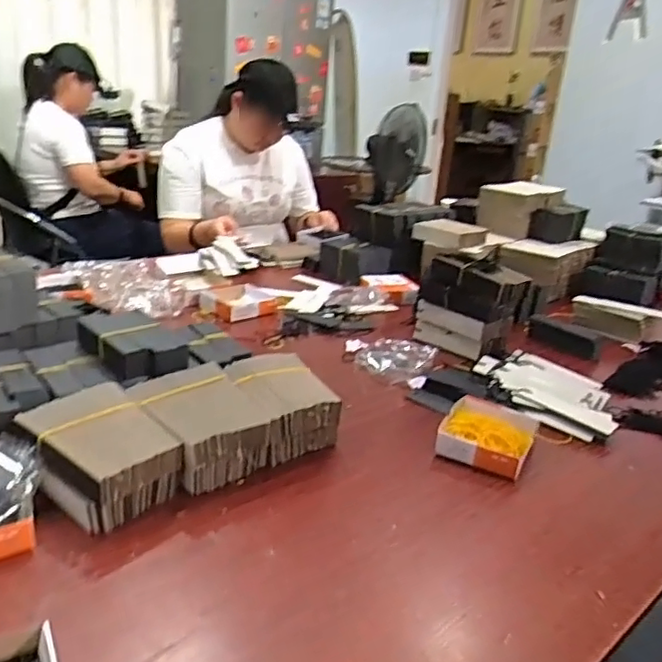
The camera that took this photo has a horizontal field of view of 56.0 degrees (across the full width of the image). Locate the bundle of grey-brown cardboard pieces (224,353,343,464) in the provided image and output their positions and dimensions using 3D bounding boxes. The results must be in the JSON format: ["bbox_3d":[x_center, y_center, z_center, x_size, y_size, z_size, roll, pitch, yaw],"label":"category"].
[{"bbox_3d":[-0.062,0.086,0.731,0.104,0.070,0.130,-8,25,-32],"label":"bundle of grey-brown cardboard pieces"}]

